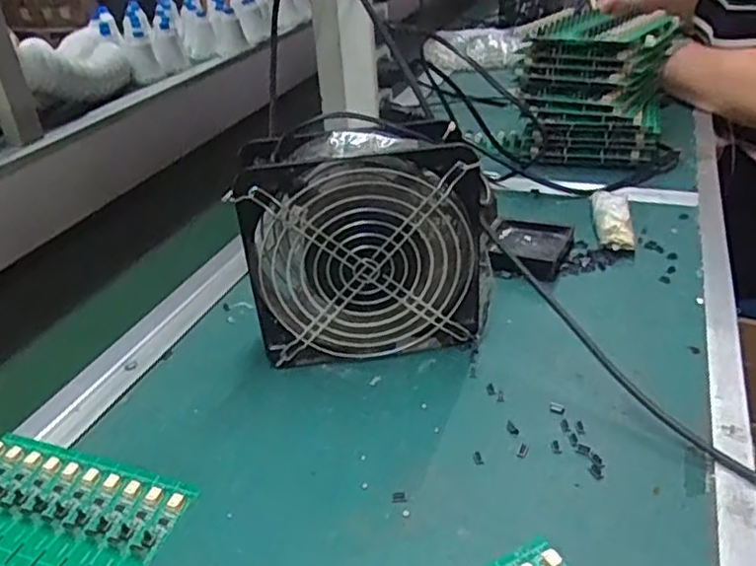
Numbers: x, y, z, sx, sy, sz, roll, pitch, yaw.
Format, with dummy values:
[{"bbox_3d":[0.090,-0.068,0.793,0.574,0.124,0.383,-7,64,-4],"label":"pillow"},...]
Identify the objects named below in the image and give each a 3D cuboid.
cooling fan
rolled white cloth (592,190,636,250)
[{"bbox_3d":[-0.007,-0.027,0.452,0.160,0.155,0.066,-8,33,-6],"label":"cooling fan"},{"bbox_3d":[0.210,-0.057,0.593,0.030,0.023,0.086,2,33,10],"label":"rolled white cloth"}]

